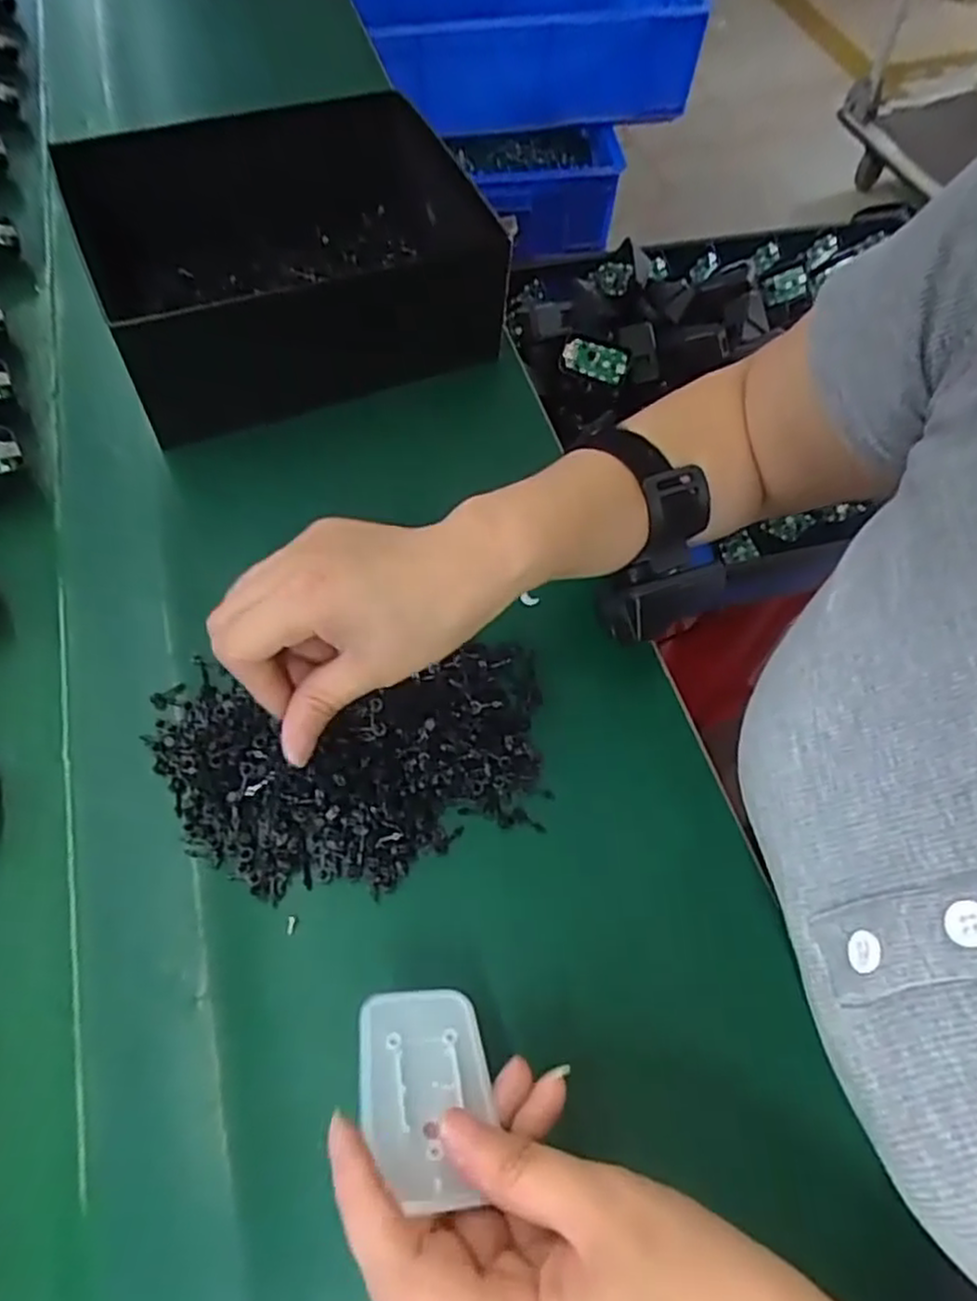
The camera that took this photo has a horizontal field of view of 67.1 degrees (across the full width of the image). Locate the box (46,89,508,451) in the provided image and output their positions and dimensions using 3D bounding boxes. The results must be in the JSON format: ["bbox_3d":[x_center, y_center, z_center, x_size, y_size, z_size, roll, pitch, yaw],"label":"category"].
[{"bbox_3d":[-0.124,-0.249,0.475,0.223,0.097,0.173,-19,63,-12],"label":"box"}]

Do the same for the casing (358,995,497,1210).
[{"bbox_3d":[-0.022,0.152,0.256,0.044,0.005,0.067,5,38,-14],"label":"casing"}]

